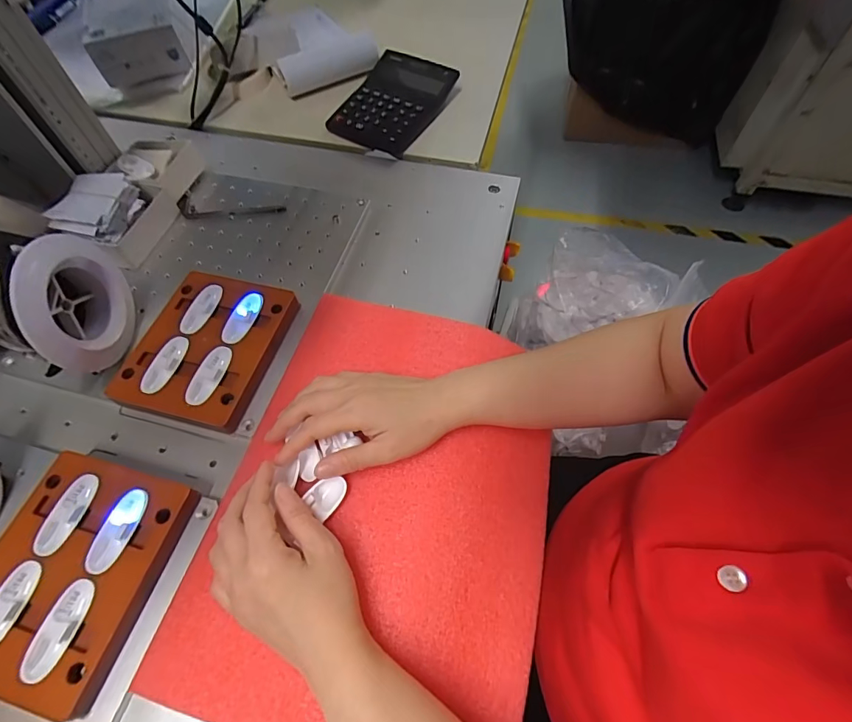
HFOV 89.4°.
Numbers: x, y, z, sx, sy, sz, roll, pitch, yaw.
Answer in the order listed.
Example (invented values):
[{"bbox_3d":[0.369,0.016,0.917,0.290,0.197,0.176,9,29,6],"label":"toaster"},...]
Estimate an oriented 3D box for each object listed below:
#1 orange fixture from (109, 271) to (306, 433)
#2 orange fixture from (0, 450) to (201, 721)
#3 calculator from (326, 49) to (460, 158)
[{"bbox_3d":[-0.204,-0.014,0.412,0.124,0.025,0.147,13,62,10],"label":"orange fixture"},{"bbox_3d":[-0.257,0.153,0.317,0.126,0.025,0.146,13,62,10],"label":"orange fixture"},{"bbox_3d":[-0.048,-0.367,0.606,0.130,0.033,0.167,27,65,17],"label":"calculator"}]

